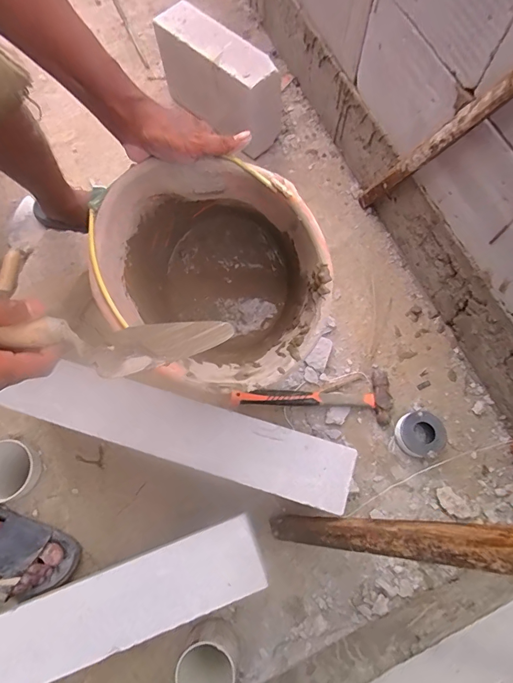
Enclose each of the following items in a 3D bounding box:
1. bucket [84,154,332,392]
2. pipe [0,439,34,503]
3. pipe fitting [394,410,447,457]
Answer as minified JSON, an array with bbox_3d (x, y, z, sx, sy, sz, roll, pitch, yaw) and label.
[{"bbox_3d":[-0.059,-0.097,0.630,0.302,0.270,0.302,0,97,0],"label":"bucket"},{"bbox_3d":[-0.495,0.257,0.805,0.104,0.040,0.113,0,72,0],"label":"pipe"},{"bbox_3d":[0.325,0.187,0.826,0.095,0.046,0.085,-38,75,-11],"label":"pipe fitting"}]

